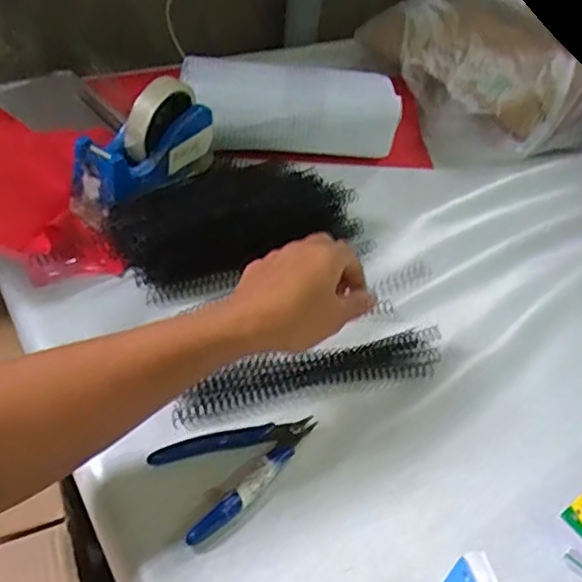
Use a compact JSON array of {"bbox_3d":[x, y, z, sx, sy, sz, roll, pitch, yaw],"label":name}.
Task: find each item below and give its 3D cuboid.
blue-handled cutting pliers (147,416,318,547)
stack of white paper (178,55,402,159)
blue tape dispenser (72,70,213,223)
[{"bbox_3d":[-0.030,0.116,0.420,0.115,0.014,0.068,-19,48,-25],"label":"blue-handled cutting pliers"},{"bbox_3d":[-0.003,-0.214,0.727,0.236,0.096,0.107,-6,44,-13],"label":"stack of white paper"},{"bbox_3d":[-0.136,-0.137,0.587,0.053,0.100,0.156,30,48,24],"label":"blue tape dispenser"}]

